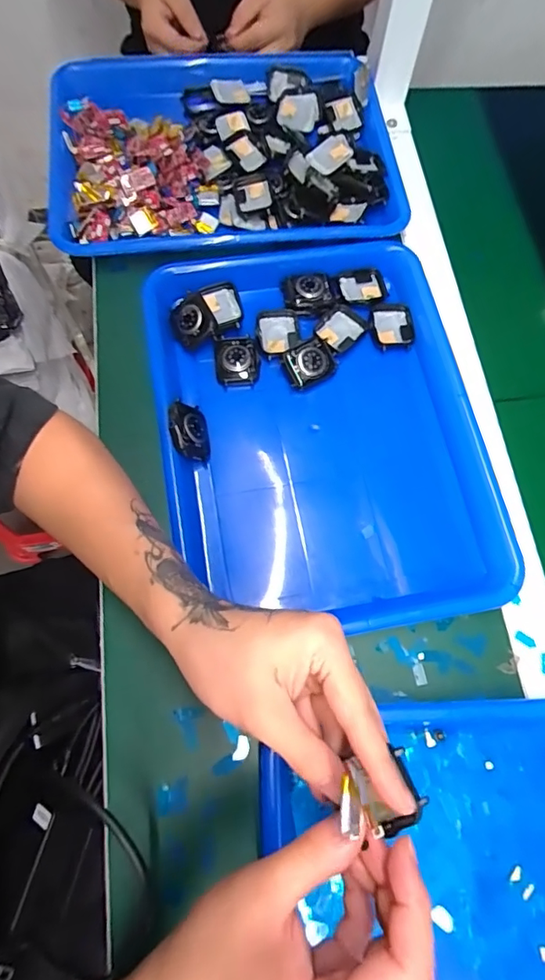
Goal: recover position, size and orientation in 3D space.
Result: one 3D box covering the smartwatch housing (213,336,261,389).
[{"bbox_3d":[-0.031,-0.113,0.431,0.038,0.009,0.044,-8,72,-4],"label":"smartwatch housing"}]

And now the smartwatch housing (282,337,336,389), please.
[{"bbox_3d":[0.033,-0.111,0.427,0.044,0.011,0.035,-29,100,-12],"label":"smartwatch housing"}]

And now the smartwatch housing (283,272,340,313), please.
[{"bbox_3d":[0.036,-0.182,0.448,0.048,0.014,0.040,-8,72,-4],"label":"smartwatch housing"}]

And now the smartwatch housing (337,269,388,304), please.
[{"bbox_3d":[0.085,-0.189,0.461,0.049,0.014,0.033,-12,72,-5],"label":"smartwatch housing"}]

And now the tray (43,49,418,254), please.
[{"bbox_3d":[-0.049,-0.352,0.504,0.348,0.040,0.265,-3,72,-2],"label":"tray"}]

